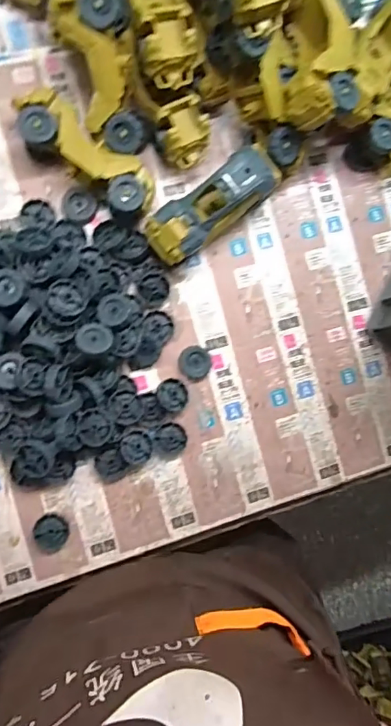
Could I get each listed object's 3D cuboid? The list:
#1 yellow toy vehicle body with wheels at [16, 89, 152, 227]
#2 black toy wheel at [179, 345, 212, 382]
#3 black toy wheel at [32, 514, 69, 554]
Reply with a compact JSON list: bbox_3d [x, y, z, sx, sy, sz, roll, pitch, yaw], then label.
[{"bbox_3d":[-0.117,-0.220,0.532,0.168,0.057,0.060,39,83,-7],"label":"yellow toy vehicle body with wheels"},{"bbox_3d":[0.000,0.001,0.569,0.037,0.011,0.041,-3,89,-10],"label":"black toy wheel"},{"bbox_3d":[-0.158,0.186,0.536,0.037,0.010,0.041,22,85,-8],"label":"black toy wheel"}]

